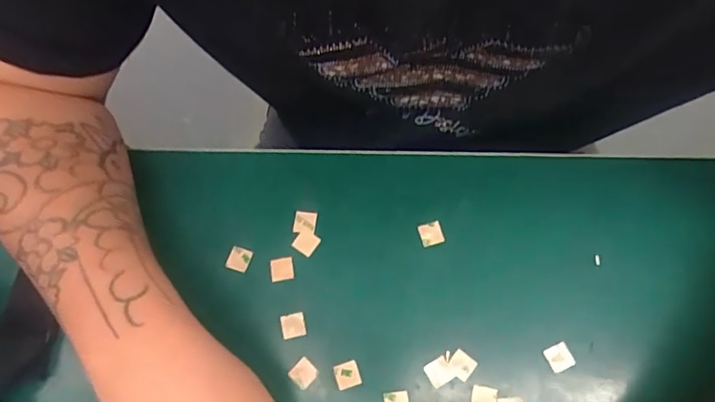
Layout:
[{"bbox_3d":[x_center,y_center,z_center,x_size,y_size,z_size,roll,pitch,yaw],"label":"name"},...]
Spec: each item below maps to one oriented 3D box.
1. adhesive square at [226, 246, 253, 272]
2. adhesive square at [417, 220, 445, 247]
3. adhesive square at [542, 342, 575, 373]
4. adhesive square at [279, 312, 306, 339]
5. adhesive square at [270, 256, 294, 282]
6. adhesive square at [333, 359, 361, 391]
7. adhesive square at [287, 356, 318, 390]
[{"bbox_3d":[-0.084,0.041,0.365,0.015,0.004,0.016,15,73,7],"label":"adhesive square"},{"bbox_3d":[0.052,0.023,0.364,0.016,0.004,0.016,-17,72,-3],"label":"adhesive square"},{"bbox_3d":[0.130,0.100,0.332,0.016,0.004,0.016,-25,73,-6],"label":"adhesive square"},{"bbox_3d":[-0.044,0.084,0.348,0.016,0.004,0.015,-12,72,-2],"label":"adhesive square"},{"bbox_3d":[-0.053,0.047,0.360,0.016,0.004,0.016,-9,72,-1],"label":"adhesive square"},{"bbox_3d":[-0.007,0.113,0.335,0.016,0.004,0.016,-22,73,-5],"label":"adhesive square"},{"bbox_3d":[-0.035,0.112,0.336,0.015,0.004,0.016,43,79,14],"label":"adhesive square"}]

